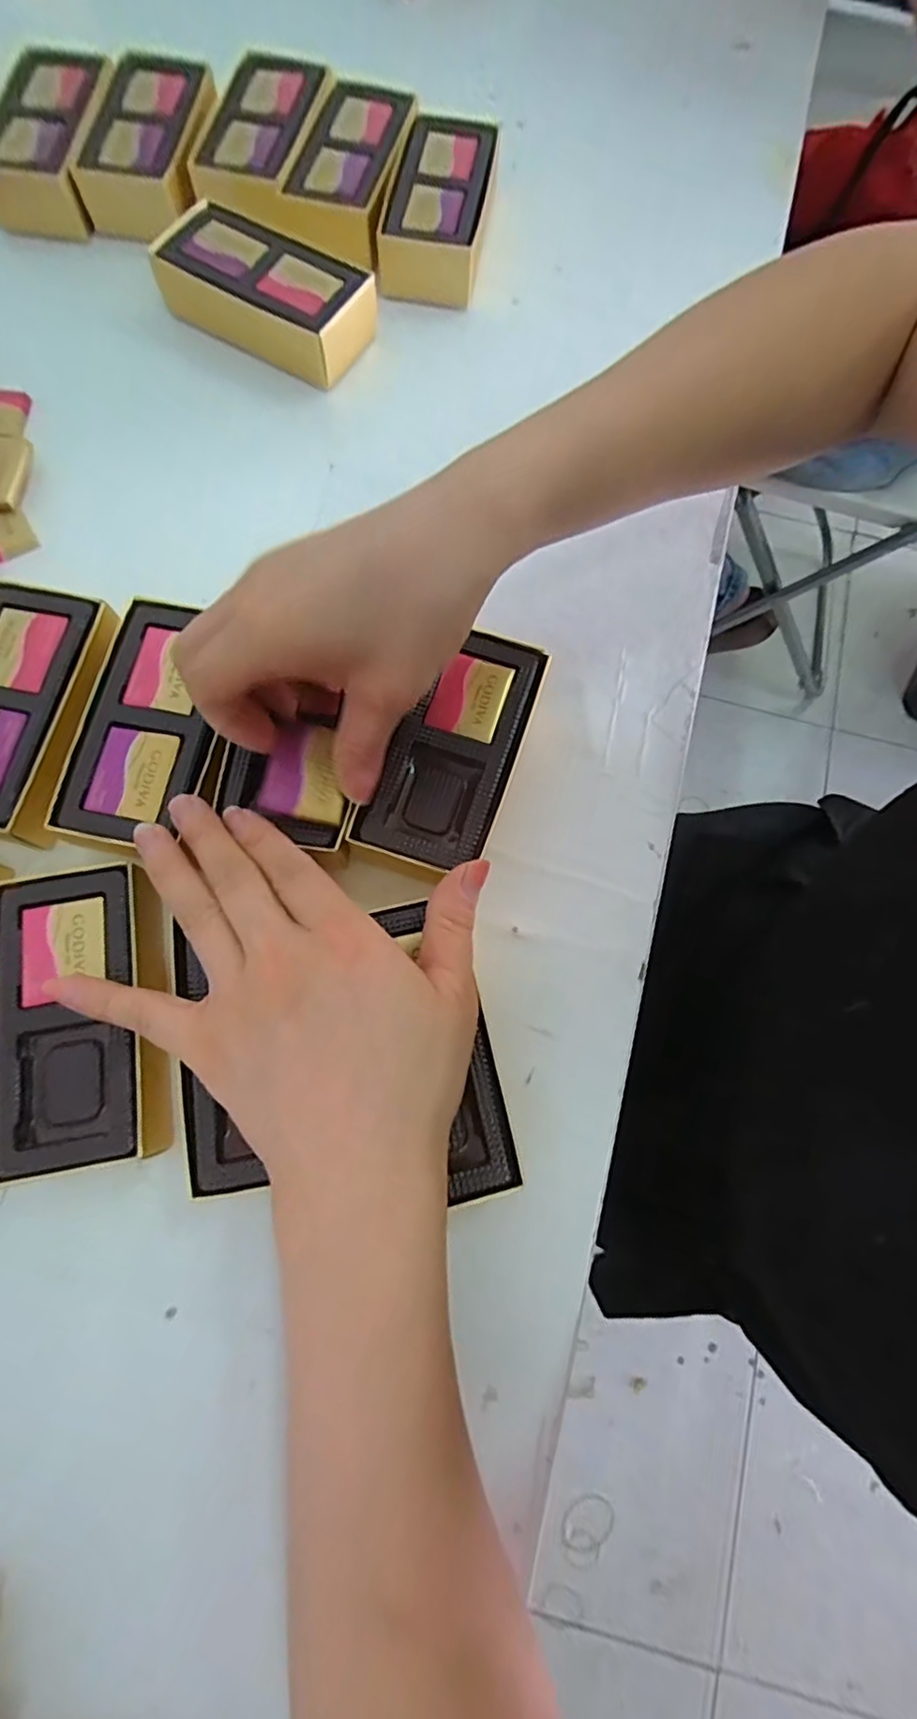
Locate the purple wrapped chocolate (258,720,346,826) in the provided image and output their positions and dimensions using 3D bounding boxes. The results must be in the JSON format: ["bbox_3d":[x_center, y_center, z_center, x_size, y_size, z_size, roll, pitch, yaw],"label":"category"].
[{"bbox_3d":[-0.061,-0.036,0.255,0.031,0.009,0.039,9,74,3],"label":"purple wrapped chocolate"}]

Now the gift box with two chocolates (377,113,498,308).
[{"bbox_3d":[-0.012,-0.400,0.386,0.059,0.040,0.115,9,74,-1],"label":"gift box with two chocolates"}]

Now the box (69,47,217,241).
[{"bbox_3d":[-0.190,-0.445,0.385,0.067,0.033,0.122,2,75,-2],"label":"box"}]

